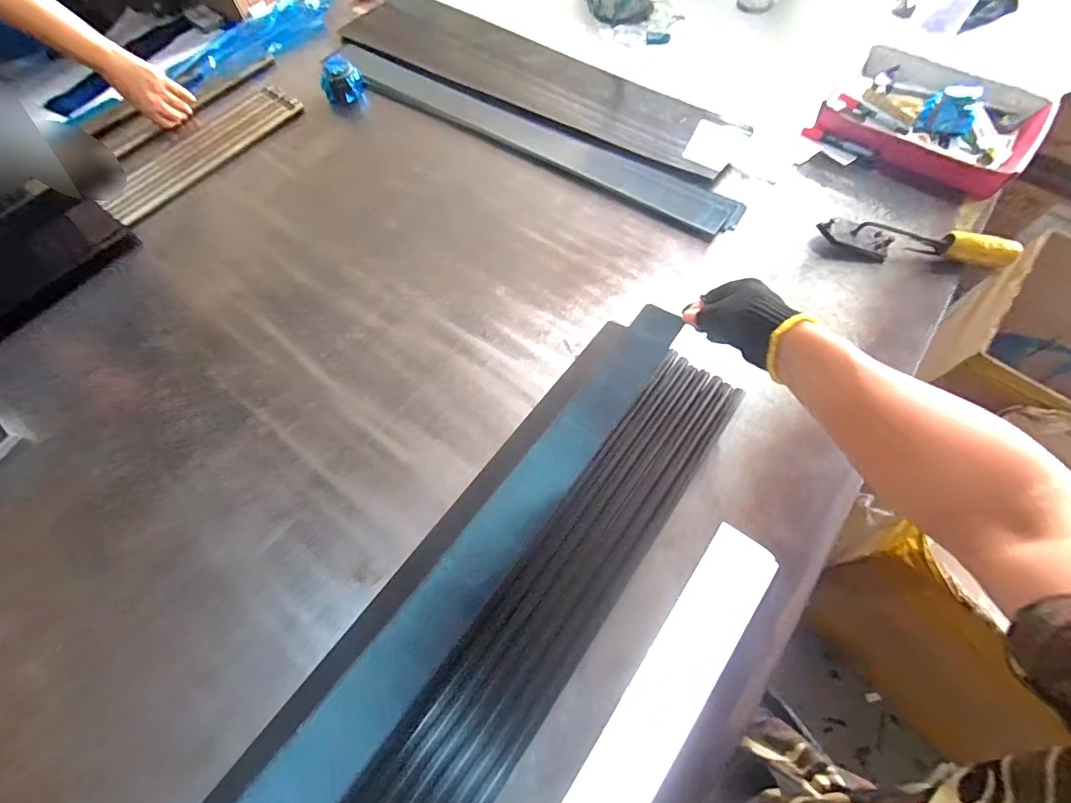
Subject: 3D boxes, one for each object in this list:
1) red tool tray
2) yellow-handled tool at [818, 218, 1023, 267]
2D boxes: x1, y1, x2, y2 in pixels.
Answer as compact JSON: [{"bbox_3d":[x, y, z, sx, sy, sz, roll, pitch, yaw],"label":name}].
[{"bbox_3d":[0.693,-0.497,0.797,0.315,0.064,0.278,40,72,17],"label":"red tool tray"},{"bbox_3d":[0.568,-0.235,0.683,0.274,0.052,0.051,13,67,6],"label":"yellow-handled tool"}]

